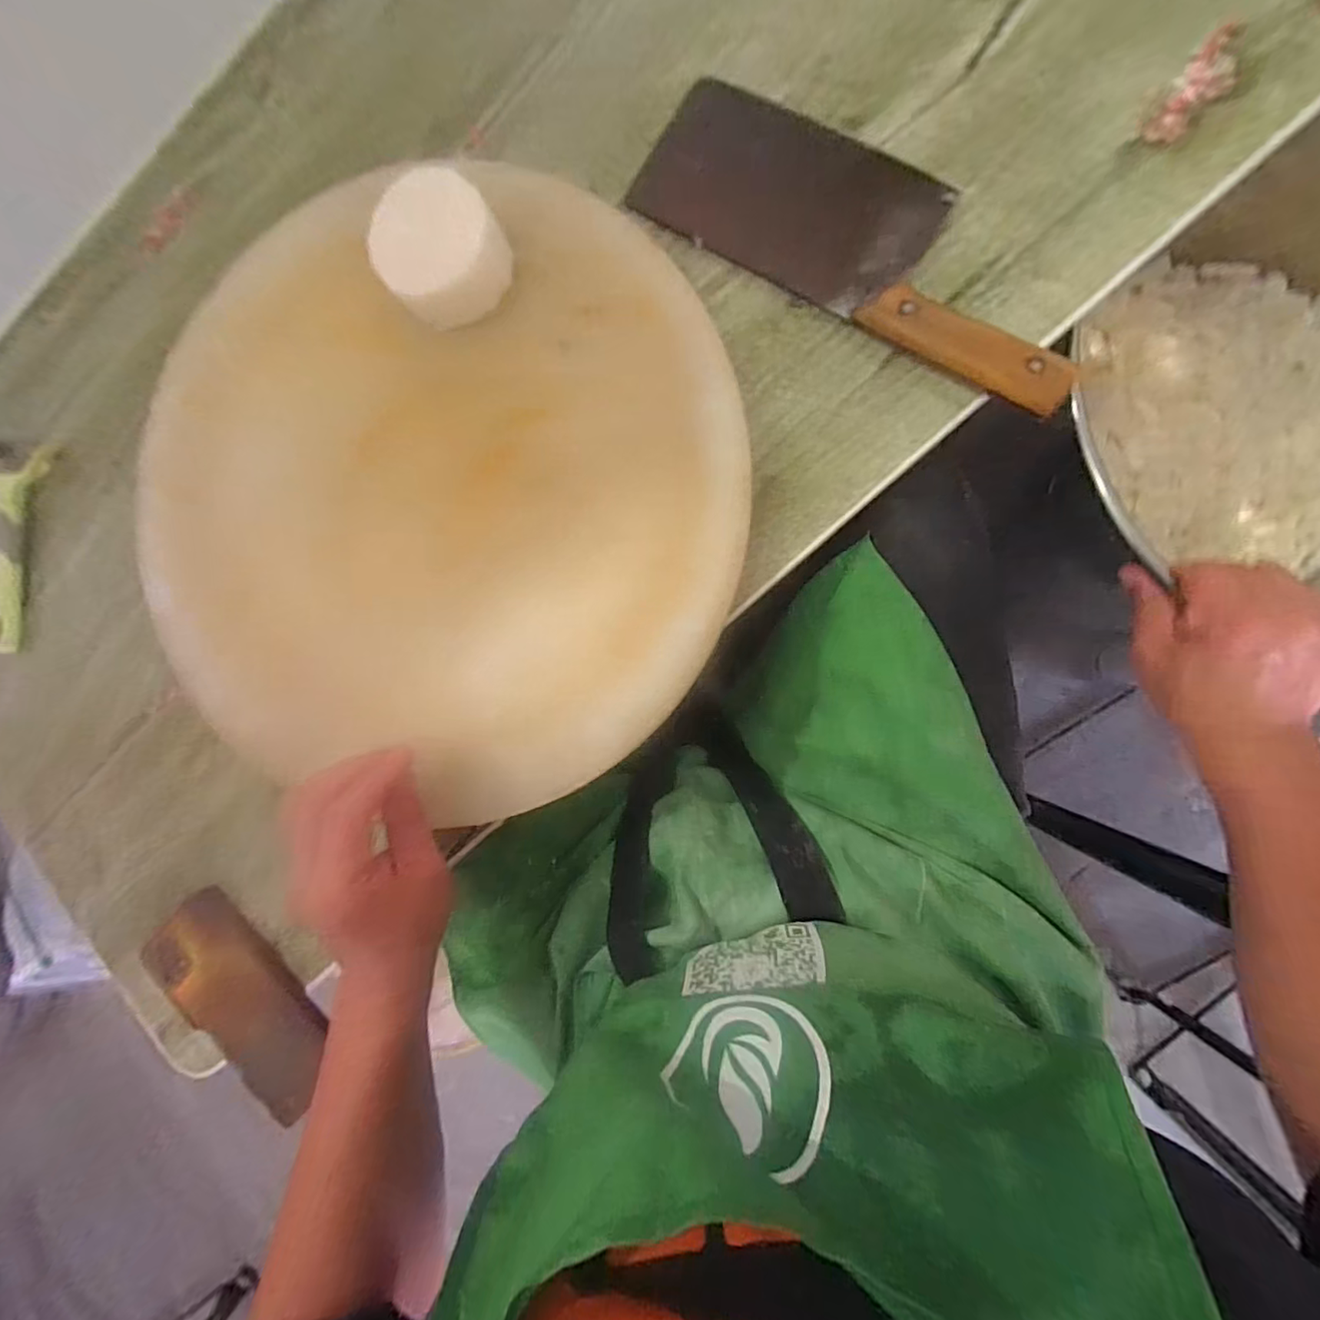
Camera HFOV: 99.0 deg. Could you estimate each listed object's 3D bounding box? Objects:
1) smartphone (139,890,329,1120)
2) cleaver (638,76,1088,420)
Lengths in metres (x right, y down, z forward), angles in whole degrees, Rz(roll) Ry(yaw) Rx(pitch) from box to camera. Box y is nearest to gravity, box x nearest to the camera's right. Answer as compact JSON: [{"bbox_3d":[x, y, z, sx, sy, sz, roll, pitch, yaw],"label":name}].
[{"bbox_3d":[-0.293,0.239,0.398,0.160,0.015,0.078,45,97,7],"label":"smartphone"},{"bbox_3d":[0.114,-0.244,0.321,0.279,0.029,0.087,35,96,7],"label":"cleaver"}]

